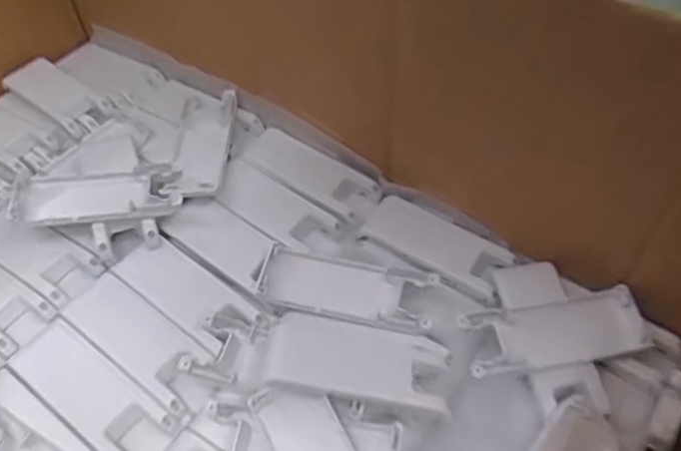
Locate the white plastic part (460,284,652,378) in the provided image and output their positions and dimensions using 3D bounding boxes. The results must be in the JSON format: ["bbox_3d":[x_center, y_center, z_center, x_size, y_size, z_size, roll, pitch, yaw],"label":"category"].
[{"bbox_3d":[0.124,0.063,0.385,0.106,0.019,0.039,-10,55,-11],"label":"white plastic part"}]

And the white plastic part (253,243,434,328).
[{"bbox_3d":[0.004,0.036,0.405,0.100,0.015,0.039,13,54,5],"label":"white plastic part"}]

